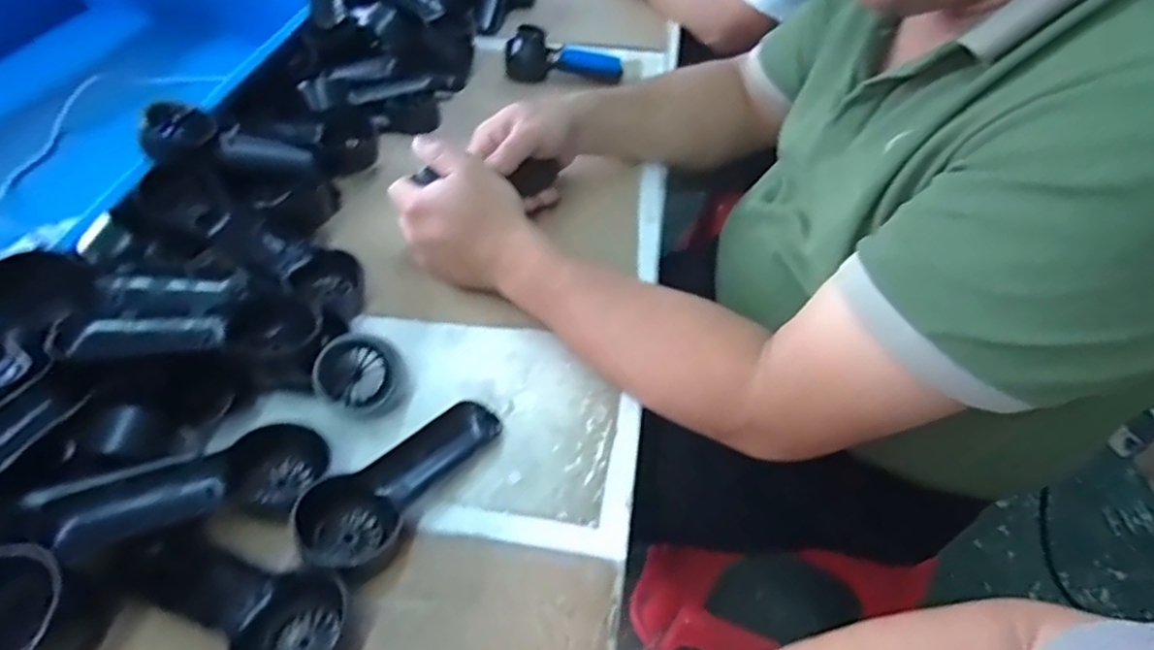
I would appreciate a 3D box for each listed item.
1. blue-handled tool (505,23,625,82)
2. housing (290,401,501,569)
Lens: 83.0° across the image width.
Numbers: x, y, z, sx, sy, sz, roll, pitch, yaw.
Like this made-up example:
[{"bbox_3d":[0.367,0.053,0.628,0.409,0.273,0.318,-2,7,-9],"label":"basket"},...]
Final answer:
[{"bbox_3d":[-0.016,-0.343,0.824,0.145,0.049,0.049,0,46,-4],"label":"blue-handled tool"},{"bbox_3d":[-0.114,0.097,0.431,0.051,0.032,0.146,31,52,23],"label":"housing"}]

